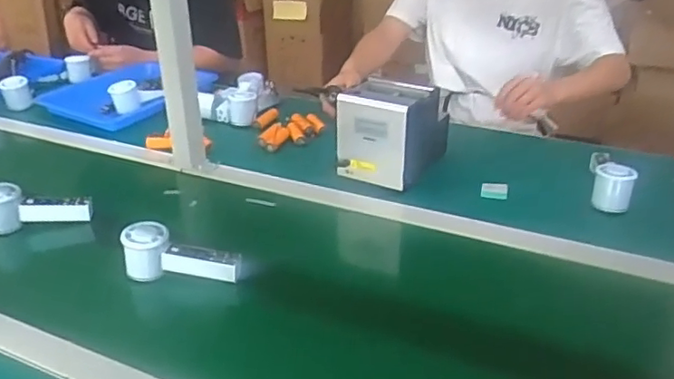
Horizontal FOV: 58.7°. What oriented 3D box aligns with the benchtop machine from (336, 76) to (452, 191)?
[{"bbox_3d":[0.097,-0.105,1.006,0.127,0.138,0.178,14,31,27],"label":"benchtop machine"}]

